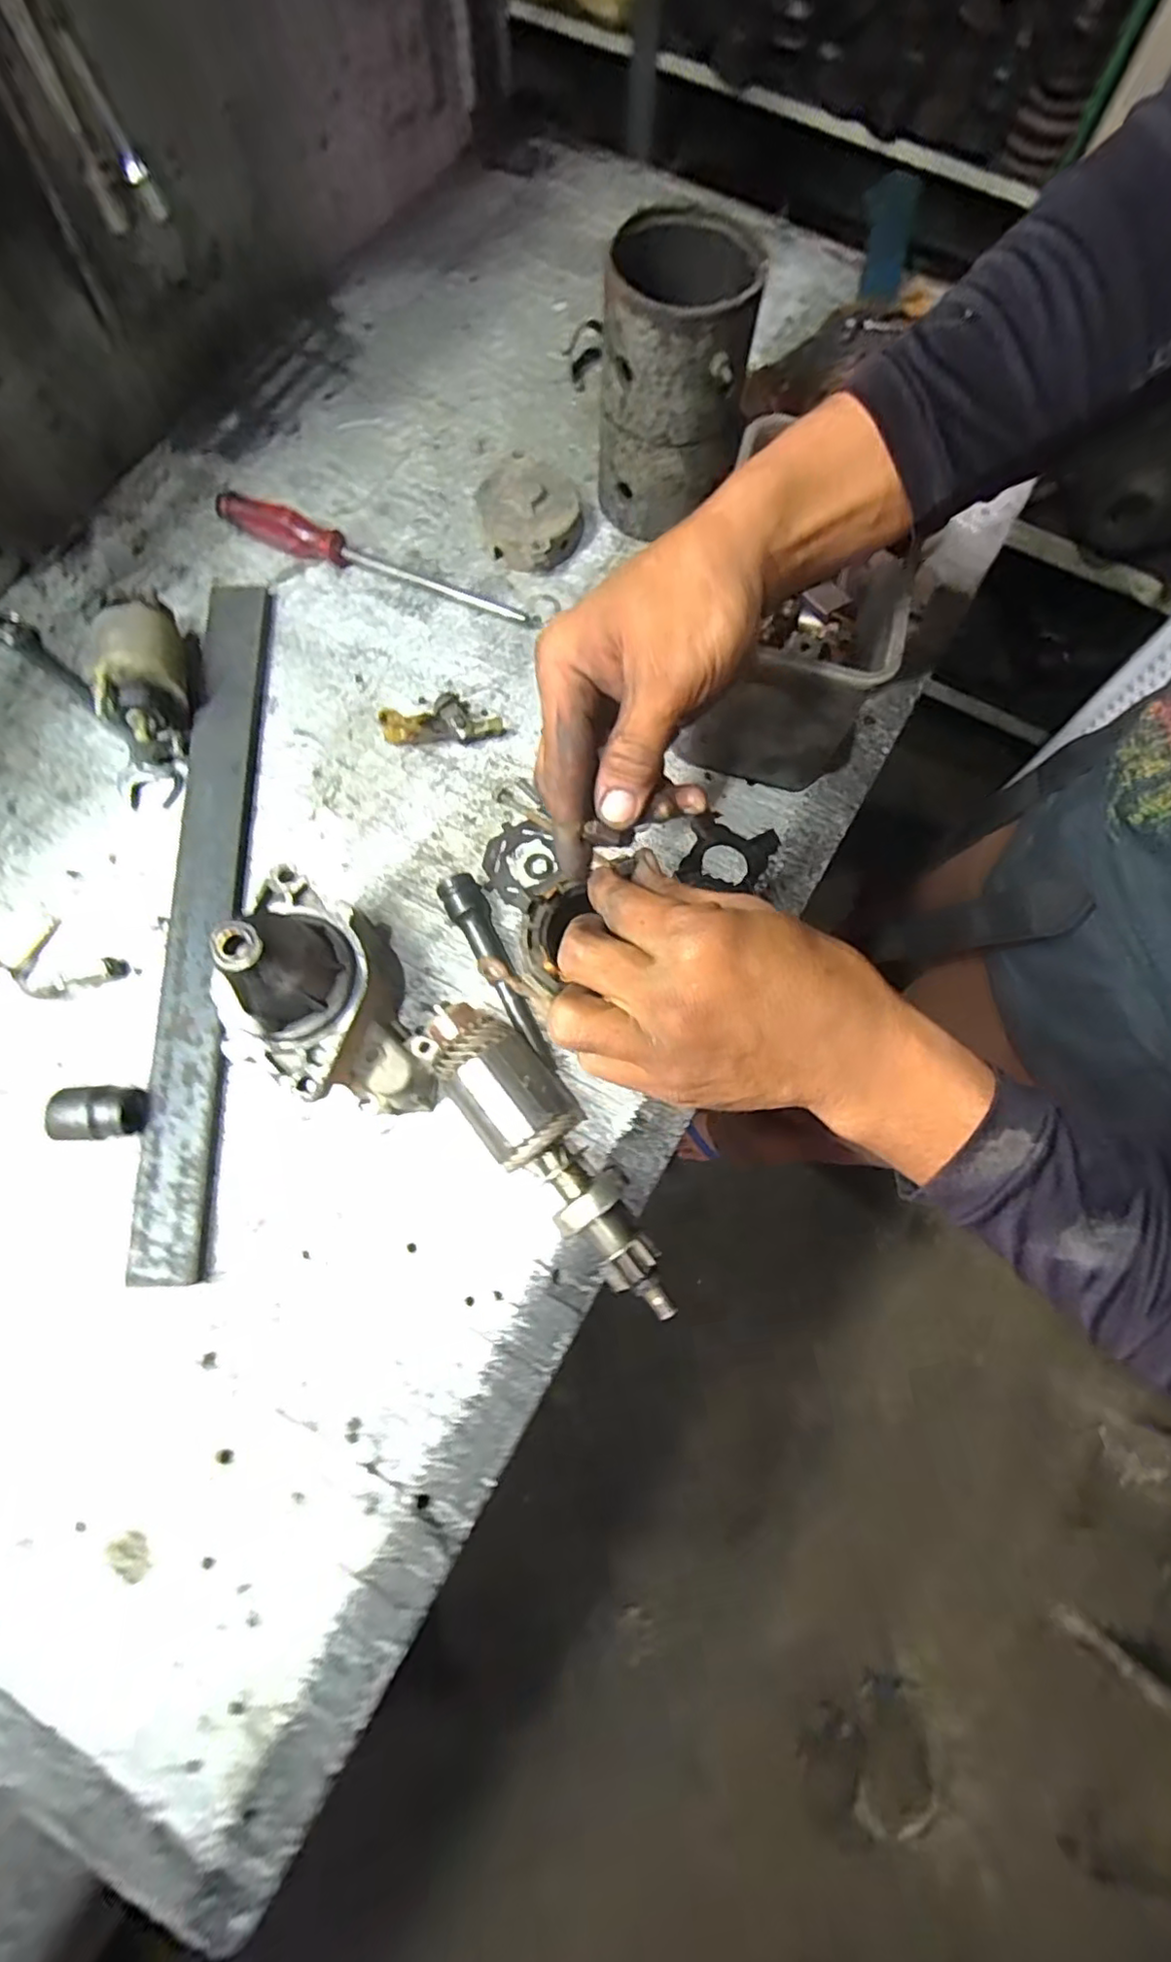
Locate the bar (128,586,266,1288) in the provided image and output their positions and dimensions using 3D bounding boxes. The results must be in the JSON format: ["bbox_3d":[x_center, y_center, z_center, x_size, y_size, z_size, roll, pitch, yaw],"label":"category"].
[{"bbox_3d":[-0.227,-0.056,0.386,0.037,0.013,0.433,-3,76,-2],"label":"bar"}]

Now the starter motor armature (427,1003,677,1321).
[{"bbox_3d":[-0.017,0.088,0.335,0.046,0.051,0.180,-36,78,-10],"label":"starter motor armature"}]

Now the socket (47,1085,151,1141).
[{"bbox_3d":[-0.259,0.071,0.347,0.041,0.030,0.027,-4,76,-2],"label":"socket"}]

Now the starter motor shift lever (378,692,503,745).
[{"bbox_3d":[-0.091,-0.163,0.404,0.071,0.035,0.021,-17,77,-5],"label":"starter motor shift lever"}]

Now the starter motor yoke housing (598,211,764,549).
[{"bbox_3d":[0.052,-0.371,0.409,0.084,0.134,0.085,-1,76,-1],"label":"starter motor yoke housing"}]

